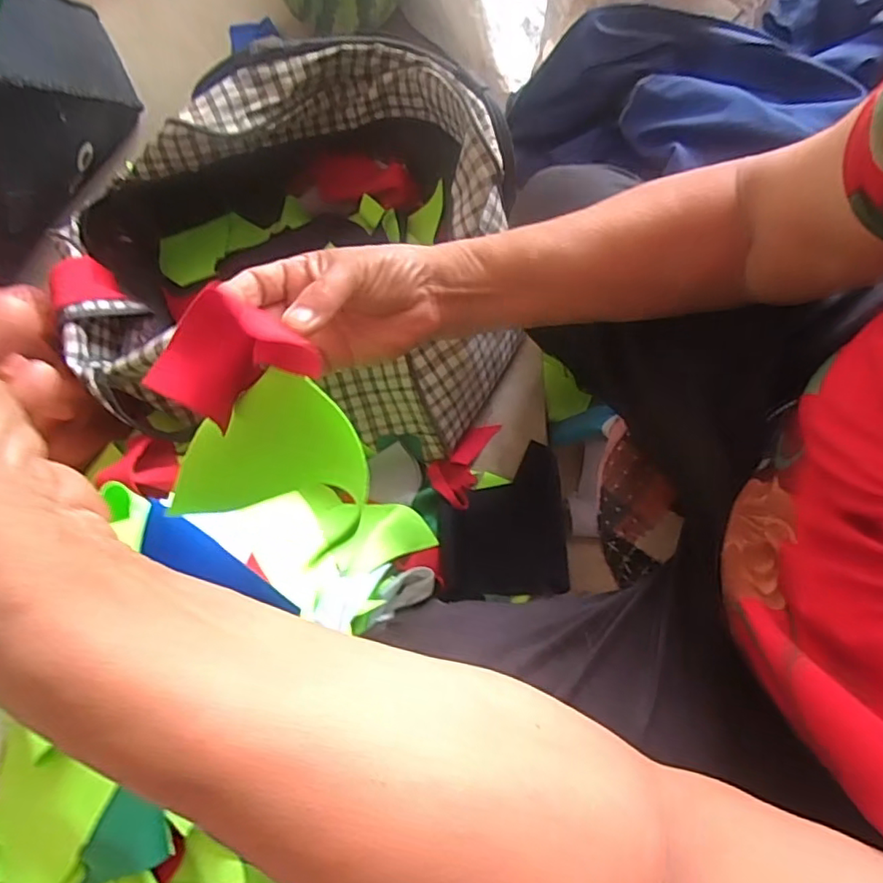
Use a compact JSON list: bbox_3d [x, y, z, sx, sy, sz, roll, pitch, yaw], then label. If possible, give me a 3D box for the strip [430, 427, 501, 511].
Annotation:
[{"bbox_3d":[0.023,0.018,0.666,0.055,0.013,0.114,31,61,-14],"label":"strip"}]

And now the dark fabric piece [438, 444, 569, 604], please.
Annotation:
[{"bbox_3d":[0.072,0.086,0.655,0.173,0.026,0.173,5,72,-24],"label":"dark fabric piece"}]

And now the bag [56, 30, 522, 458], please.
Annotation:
[{"bbox_3d":[-0.161,-0.210,0.627,0.445,0.214,0.350,3,76,0],"label":"bag"}]

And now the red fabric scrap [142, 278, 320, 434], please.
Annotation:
[{"bbox_3d":[-0.104,-0.038,0.292,0.063,0.035,0.059,31,78,6],"label":"red fabric scrap"}]

